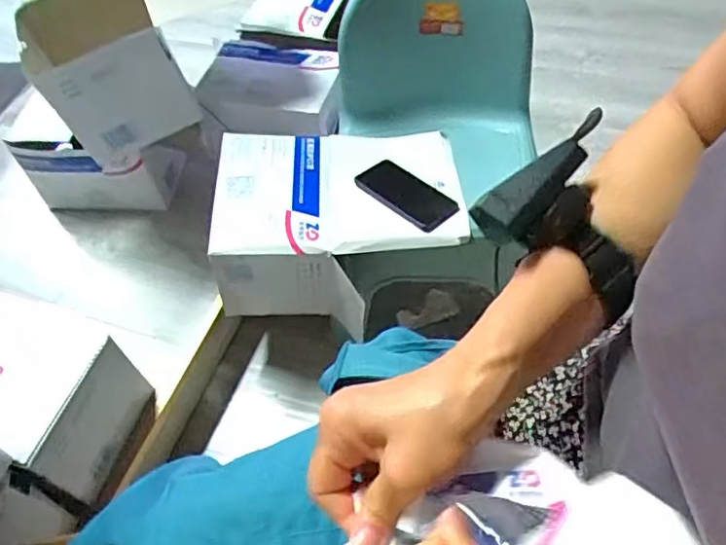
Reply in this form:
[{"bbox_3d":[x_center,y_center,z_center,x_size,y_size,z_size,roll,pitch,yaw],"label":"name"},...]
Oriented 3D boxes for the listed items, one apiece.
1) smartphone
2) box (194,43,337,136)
[{"bbox_3d":[0.062,-0.124,0.911,0.158,0.015,0.077,37,65,27],"label":"smartphone"},{"bbox_3d":[-0.170,-0.328,1.089,0.239,0.091,0.180,4,55,8],"label":"box"}]

